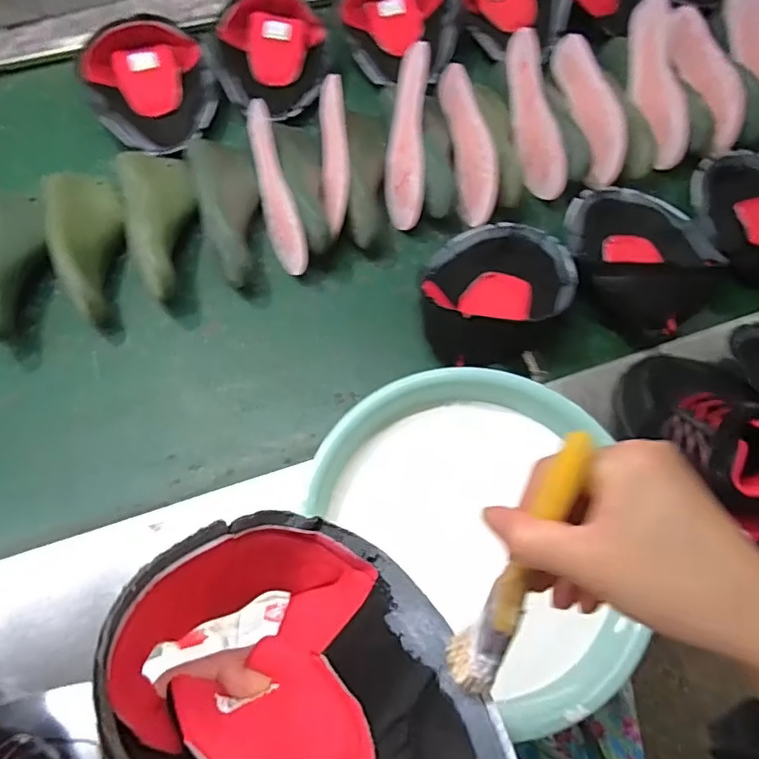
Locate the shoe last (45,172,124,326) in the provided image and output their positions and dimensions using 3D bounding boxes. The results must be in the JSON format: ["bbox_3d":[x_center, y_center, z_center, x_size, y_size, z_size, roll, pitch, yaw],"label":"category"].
[{"bbox_3d":[-0.380,-0.185,0.724,0.090,0.072,0.228,-20,69,-9],"label":"shoe last"}]

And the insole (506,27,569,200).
[{"bbox_3d":[0.219,-0.376,0.782,0.048,0.060,0.248,-8,82,-1],"label":"insole"}]

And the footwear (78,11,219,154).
[{"bbox_3d":[-0.338,-0.443,0.841,0.181,0.093,0.227,-39,73,-15],"label":"footwear"}]

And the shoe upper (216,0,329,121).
[{"bbox_3d":[-0.163,-0.499,0.848,0.167,0.090,0.202,-10,68,-5],"label":"shoe upper"}]

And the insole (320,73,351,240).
[{"bbox_3d":[-0.067,-0.307,0.749,0.015,0.076,0.236,3,79,-32],"label":"insole"}]

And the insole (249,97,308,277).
[{"bbox_3d":[-0.141,-0.258,0.740,0.014,0.068,0.250,-10,81,-37],"label":"insole"}]

